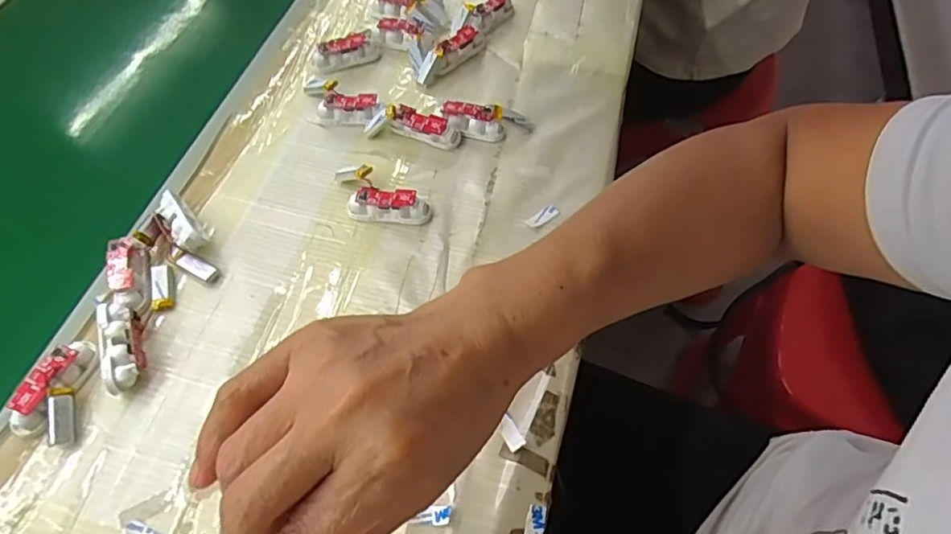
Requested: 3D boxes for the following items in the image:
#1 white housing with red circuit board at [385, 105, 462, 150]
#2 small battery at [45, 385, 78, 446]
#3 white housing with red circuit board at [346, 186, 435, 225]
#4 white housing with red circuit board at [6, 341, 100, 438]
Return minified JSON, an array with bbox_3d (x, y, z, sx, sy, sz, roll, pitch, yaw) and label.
[{"bbox_3d":[-0.043,-0.115,0.477,0.060,0.026,0.015,15,58,12],"label":"white housing with red circuit board"},{"bbox_3d":[-0.251,0.090,0.355,0.015,0.010,0.035,-10,78,-6],"label":"small battery"},{"bbox_3d":[-0.065,-0.046,0.436,0.060,0.022,0.017,5,57,6],"label":"white housing with red circuit board"},{"bbox_3d":[-0.261,0.073,0.362,0.022,0.018,0.060,13,58,10],"label":"white housing with red circuit board"}]

